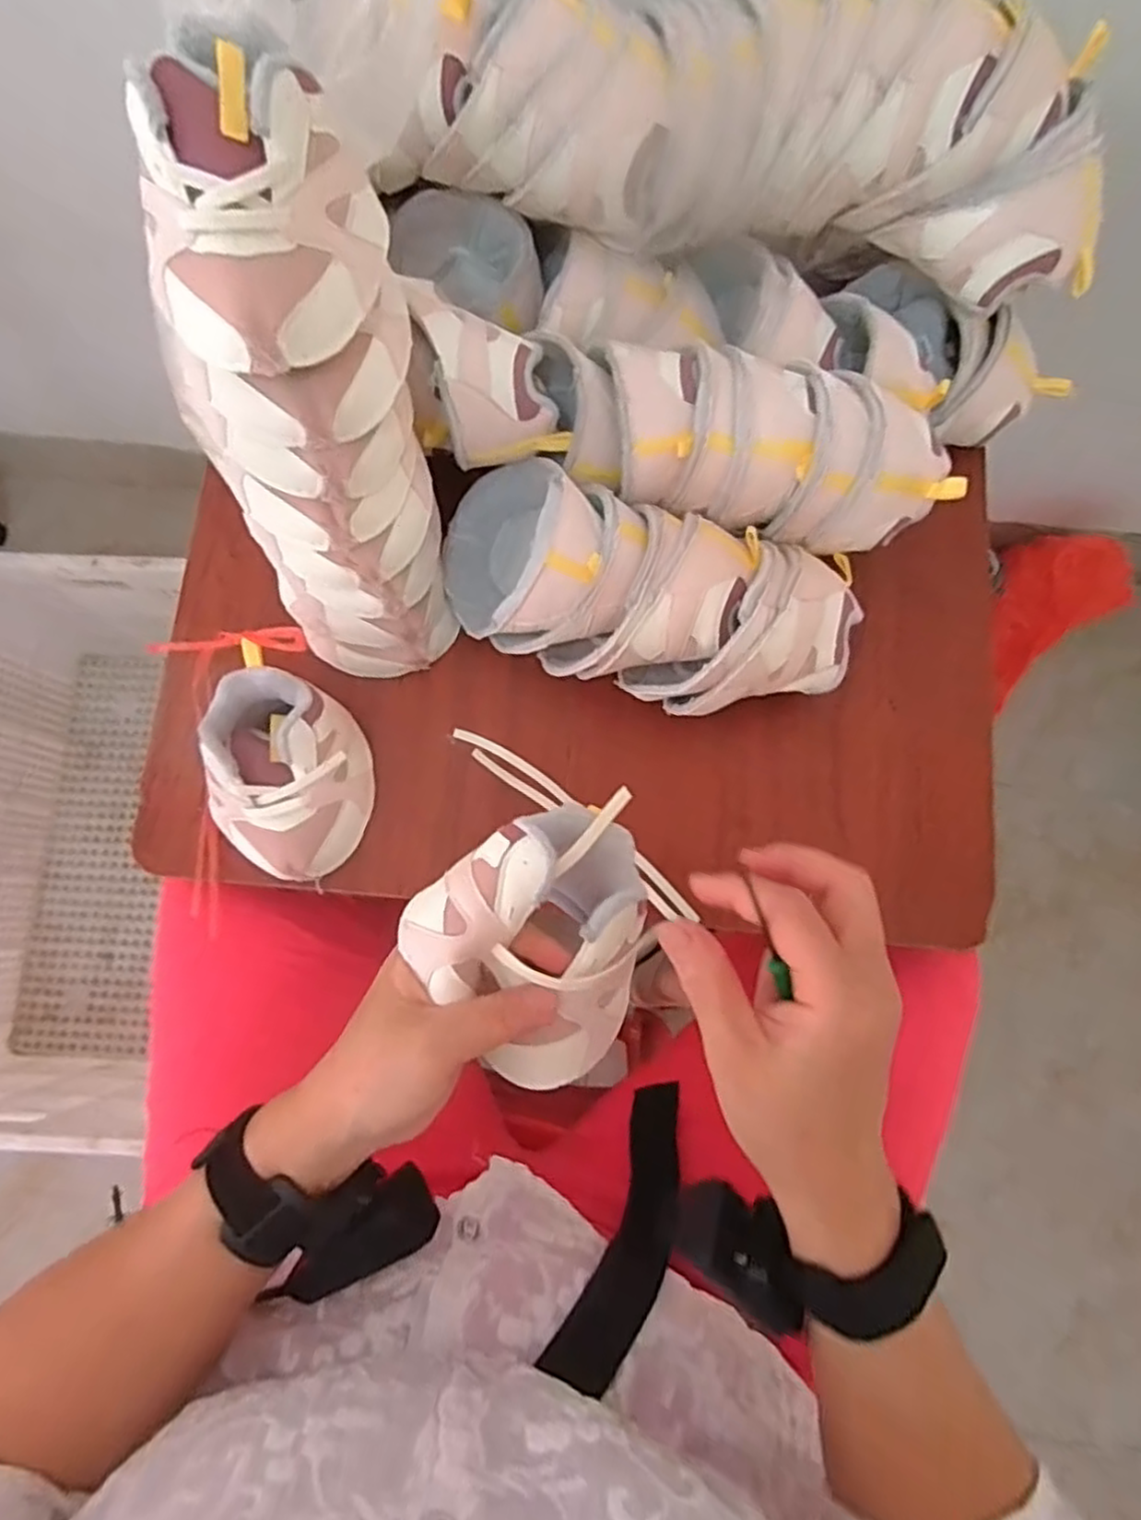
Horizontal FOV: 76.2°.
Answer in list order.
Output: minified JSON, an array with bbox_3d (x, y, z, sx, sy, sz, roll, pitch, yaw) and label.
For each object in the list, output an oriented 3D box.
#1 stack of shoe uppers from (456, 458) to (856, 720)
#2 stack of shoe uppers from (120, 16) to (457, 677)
[{"bbox_3d":[0.044,-0.109,0.461,0.264,0.080,0.123,17,80,5],"label":"stack of shoe uppers"},{"bbox_3d":[-0.137,-0.161,0.388,0.110,0.312,0.087,-2,50,1],"label":"stack of shoe uppers"}]

